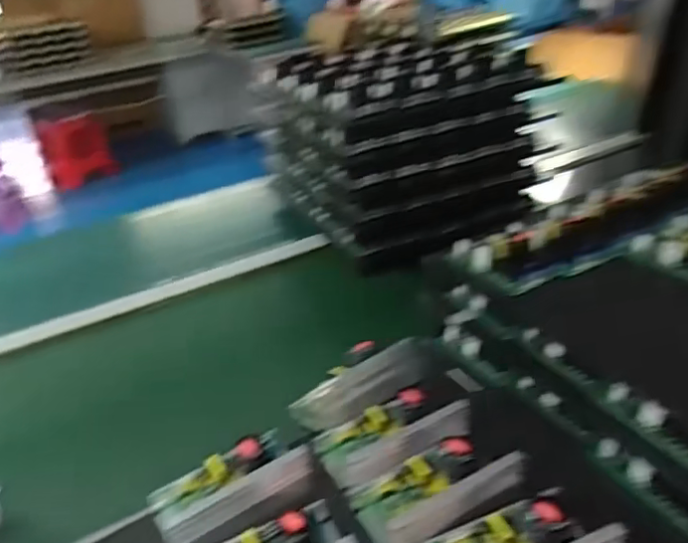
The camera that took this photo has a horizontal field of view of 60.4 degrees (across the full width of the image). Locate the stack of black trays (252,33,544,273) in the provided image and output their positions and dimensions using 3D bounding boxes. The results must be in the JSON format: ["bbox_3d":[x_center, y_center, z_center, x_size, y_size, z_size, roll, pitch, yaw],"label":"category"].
[{"bbox_3d":[0.084,-0.261,1.114,0.345,0.259,0.435,-18,30,-19],"label":"stack of black trays"}]

